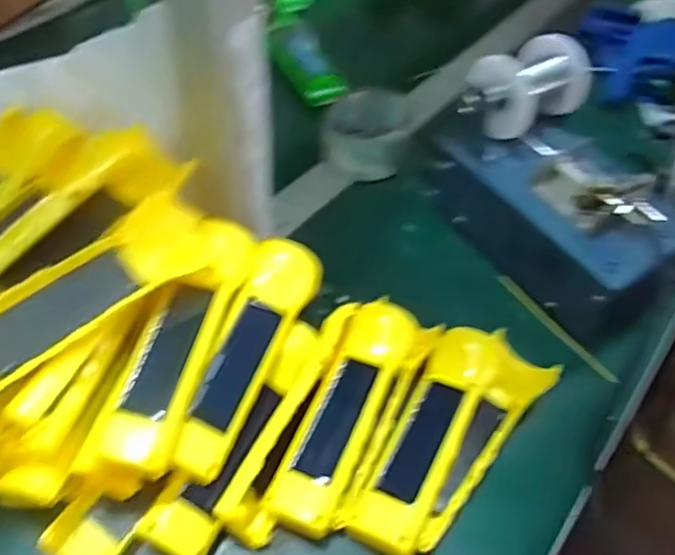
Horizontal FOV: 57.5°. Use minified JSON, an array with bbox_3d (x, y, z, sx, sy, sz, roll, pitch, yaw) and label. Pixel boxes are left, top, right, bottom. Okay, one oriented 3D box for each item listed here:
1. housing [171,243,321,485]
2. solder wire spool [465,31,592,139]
[{"bbox_3d":[-0.058,0.049,0.402,0.046,0.025,0.168,30,56,-12],"label":"housing"},{"bbox_3d":[0.150,-0.153,0.504,0.113,0.053,0.058,-21,56,-20],"label":"solder wire spool"}]

